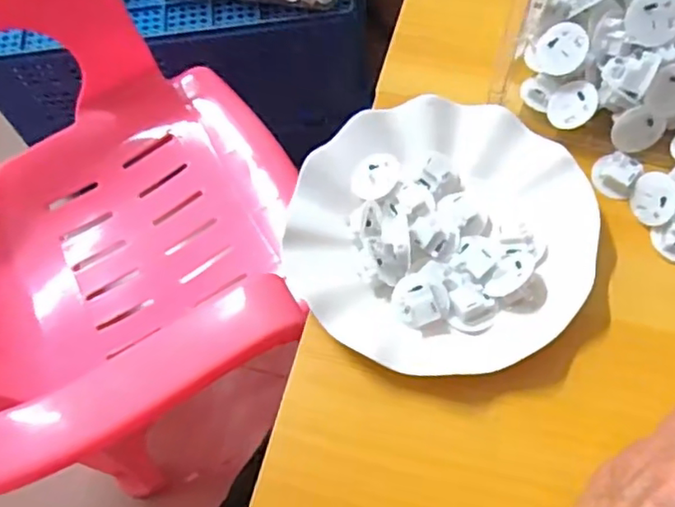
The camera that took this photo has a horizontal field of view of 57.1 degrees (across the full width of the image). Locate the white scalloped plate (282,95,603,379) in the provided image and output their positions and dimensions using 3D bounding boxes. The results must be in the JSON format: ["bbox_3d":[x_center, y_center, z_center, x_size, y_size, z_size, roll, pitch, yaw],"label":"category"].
[{"bbox_3d":[0.063,-0.014,0.385,0.178,0.029,0.176,-1,66,3],"label":"white scalloped plate"}]

